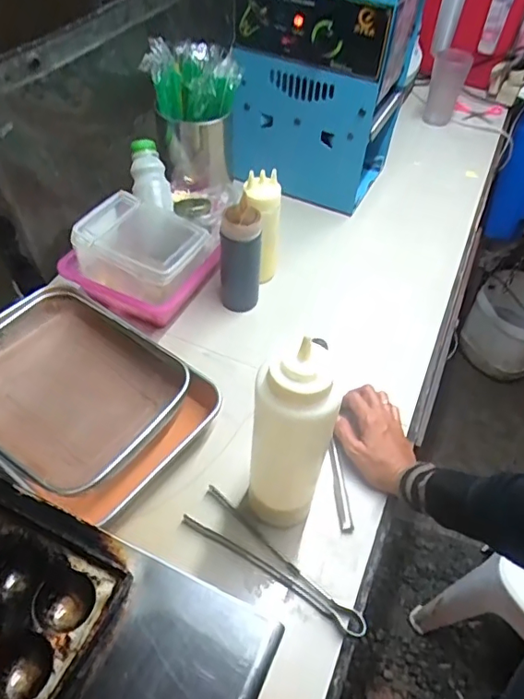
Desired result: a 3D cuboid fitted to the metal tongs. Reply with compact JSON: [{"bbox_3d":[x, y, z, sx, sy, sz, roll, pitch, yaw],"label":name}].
[{"bbox_3d":[0.017,0.228,0.573,0.219,0.017,0.051,27,53,17],"label":"metal tongs"}]

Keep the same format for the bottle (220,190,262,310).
[{"bbox_3d":[-0.031,-0.136,0.768,0.057,0.164,0.060,3,49,-2],"label":"bottle"}]

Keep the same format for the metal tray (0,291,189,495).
[{"bbox_3d":[-0.263,0.047,0.684,0.268,0.042,0.228,30,53,19],"label":"metal tray"}]

